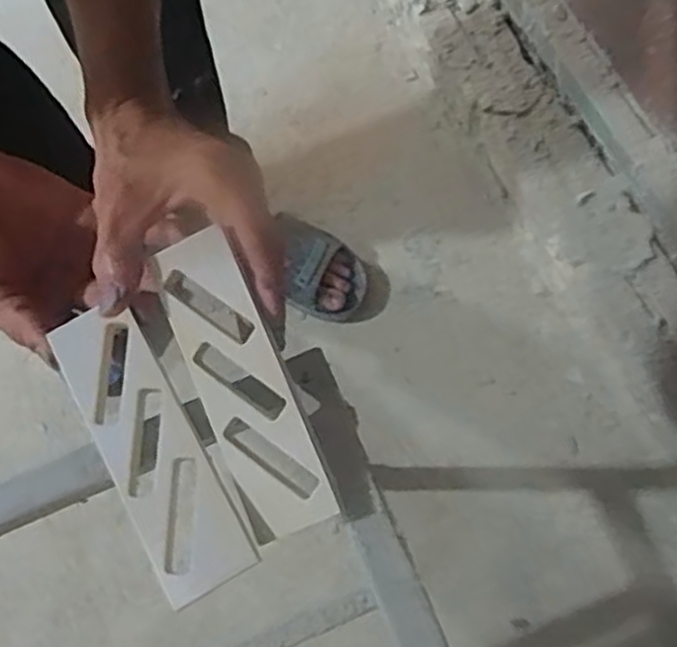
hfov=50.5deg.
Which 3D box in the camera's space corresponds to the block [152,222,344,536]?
[{"bbox_3d":[-0.043,0.026,0.317,0.040,0.004,0.136,-26,81,10],"label":"block"}]

